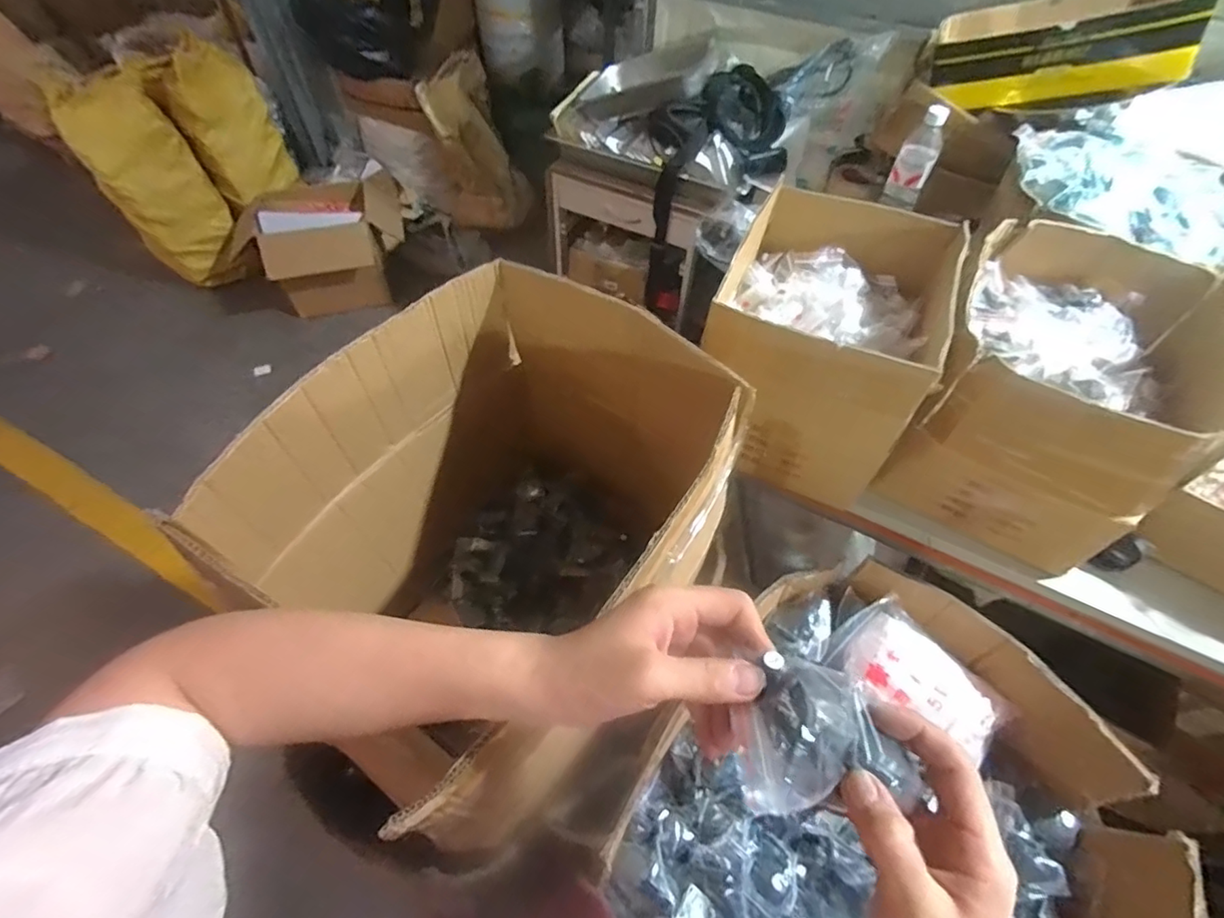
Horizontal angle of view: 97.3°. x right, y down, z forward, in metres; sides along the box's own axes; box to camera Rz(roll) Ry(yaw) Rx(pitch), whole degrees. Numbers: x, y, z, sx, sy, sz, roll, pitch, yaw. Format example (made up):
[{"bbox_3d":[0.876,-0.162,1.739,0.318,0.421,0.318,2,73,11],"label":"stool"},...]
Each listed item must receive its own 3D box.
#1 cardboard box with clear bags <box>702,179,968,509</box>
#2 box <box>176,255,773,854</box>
[{"bbox_3d":[0.255,-0.145,0.699,0.237,0.218,0.284,19,56,12],"label":"cardboard box with clear bags"},{"bbox_3d":[-0.119,0.087,0.629,0.378,0.401,0.415,35,61,21],"label":"box"}]

